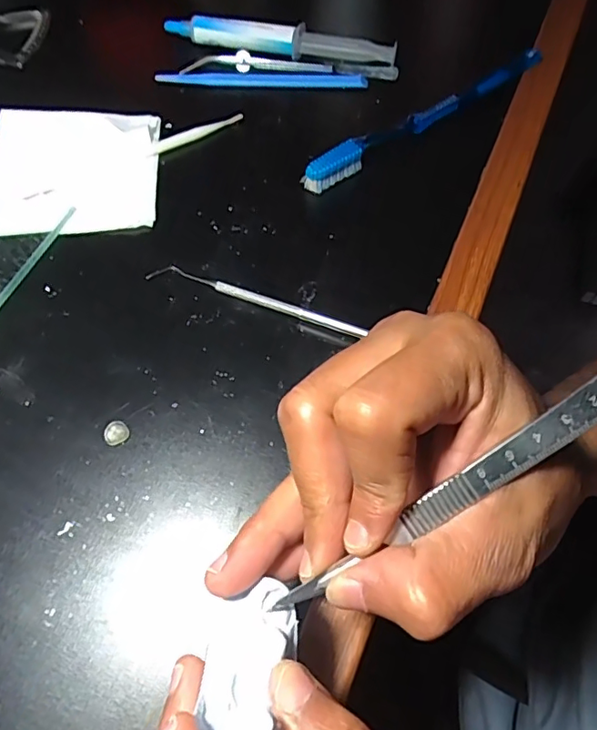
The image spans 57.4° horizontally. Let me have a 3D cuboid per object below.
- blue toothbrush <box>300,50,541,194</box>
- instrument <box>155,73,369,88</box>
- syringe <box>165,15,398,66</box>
[{"bbox_3d":[0.080,-0.150,0.331,0.183,0.019,0.011,-32,67,-16],"label":"blue toothbrush"},{"bbox_3d":[-0.024,-0.188,0.359,0.137,0.008,0.009,2,62,1],"label":"instrument"},{"bbox_3d":[-0.014,-0.216,0.366,0.156,0.020,0.016,12,63,6],"label":"syringe"}]

